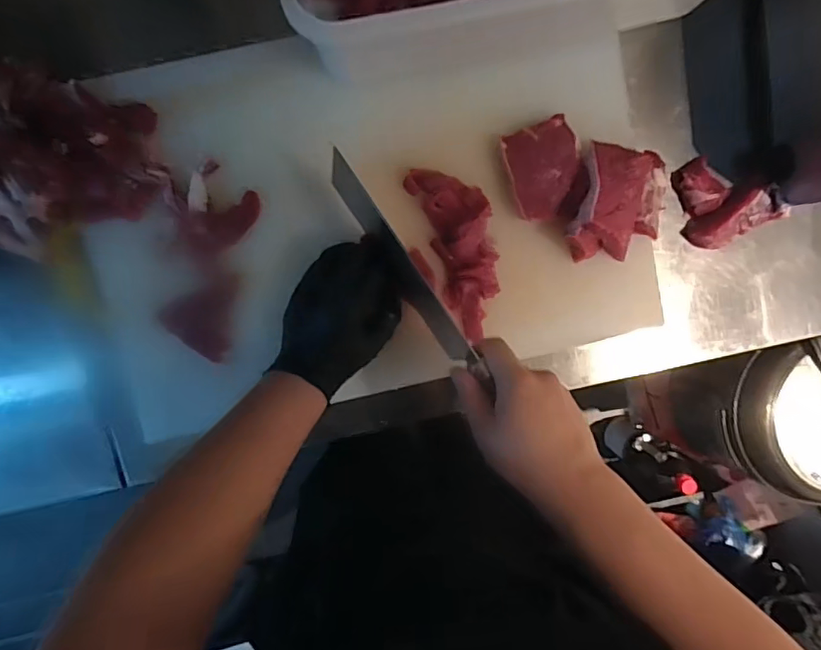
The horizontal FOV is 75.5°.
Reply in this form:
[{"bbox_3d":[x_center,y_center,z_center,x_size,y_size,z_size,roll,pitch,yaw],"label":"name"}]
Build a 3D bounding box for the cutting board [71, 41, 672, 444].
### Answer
[{"bbox_3d":[-0.045,-0.098,0.507,0.530,0.033,0.325,-12,101,0],"label":"cutting board"}]

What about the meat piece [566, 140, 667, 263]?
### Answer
[{"bbox_3d":[0.199,-0.113,0.493,0.097,0.040,0.106,5,98,-5],"label":"meat piece"}]

